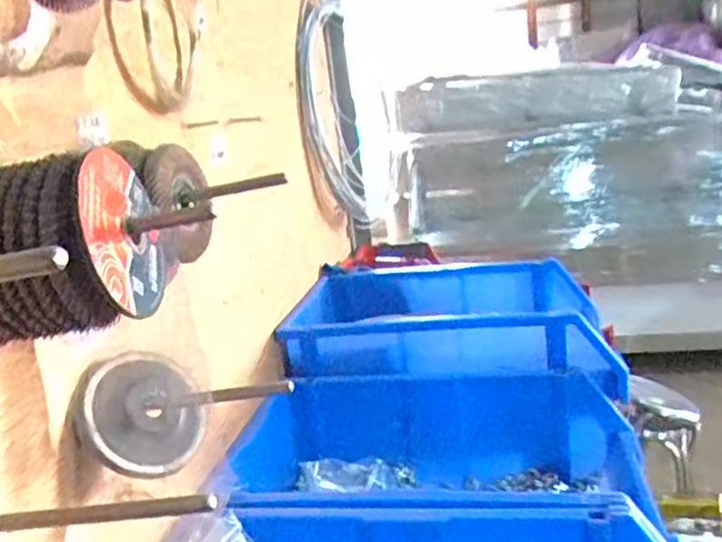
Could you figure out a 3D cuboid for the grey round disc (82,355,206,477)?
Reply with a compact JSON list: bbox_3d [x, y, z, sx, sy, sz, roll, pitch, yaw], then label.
[{"bbox_3d":[-0.161,0.102,0.522,0.024,0.090,0.094,-43,22,38],"label":"grey round disc"}]

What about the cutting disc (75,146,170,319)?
[{"bbox_3d":[-0.137,-0.021,0.403,0.008,0.096,0.092,-12,41,8],"label":"cutting disc"}]

